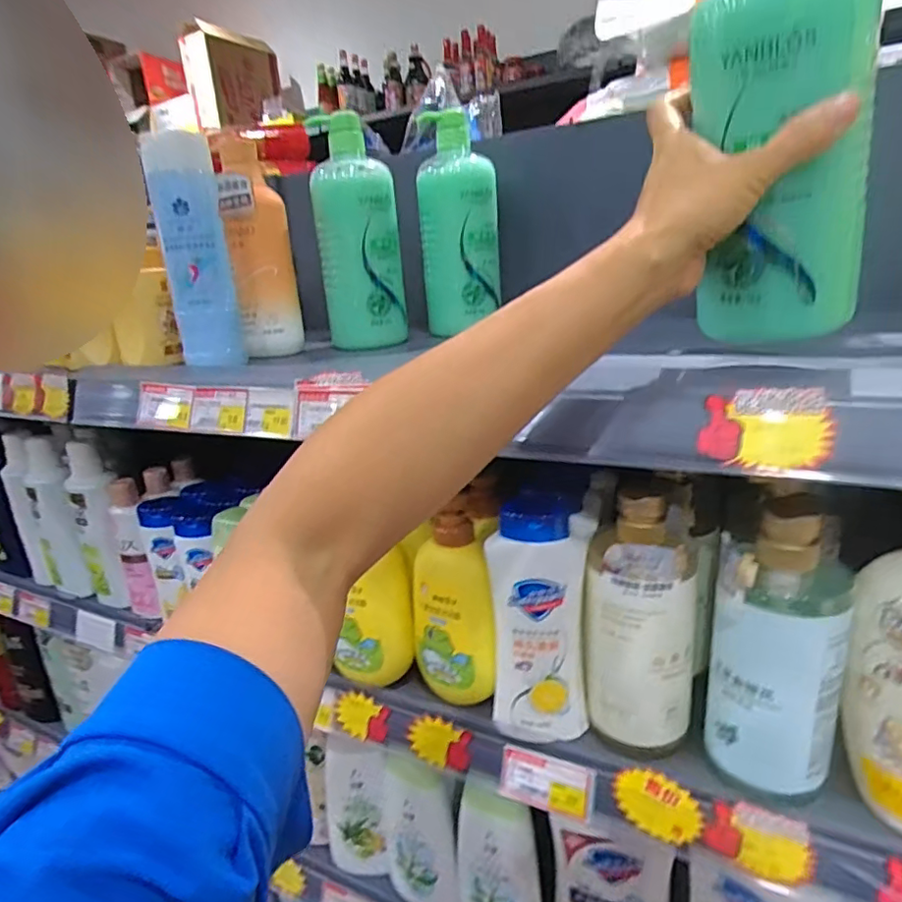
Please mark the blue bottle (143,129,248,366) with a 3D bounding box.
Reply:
[{"bbox_3d":[-0.238,-0.183,0.536,0.057,0.201,0.038,-12,20,-18],"label":"blue bottle"}]

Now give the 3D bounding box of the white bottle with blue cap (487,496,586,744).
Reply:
[{"bbox_3d":[0.070,0.141,0.472,0.078,0.197,0.047,-1,14,11],"label":"white bottle with blue cap"}]

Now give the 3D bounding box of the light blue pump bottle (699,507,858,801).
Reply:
[{"bbox_3d":[0.236,0.135,0.411,0.079,0.195,0.095,8,23,33],"label":"light blue pump bottle"}]

